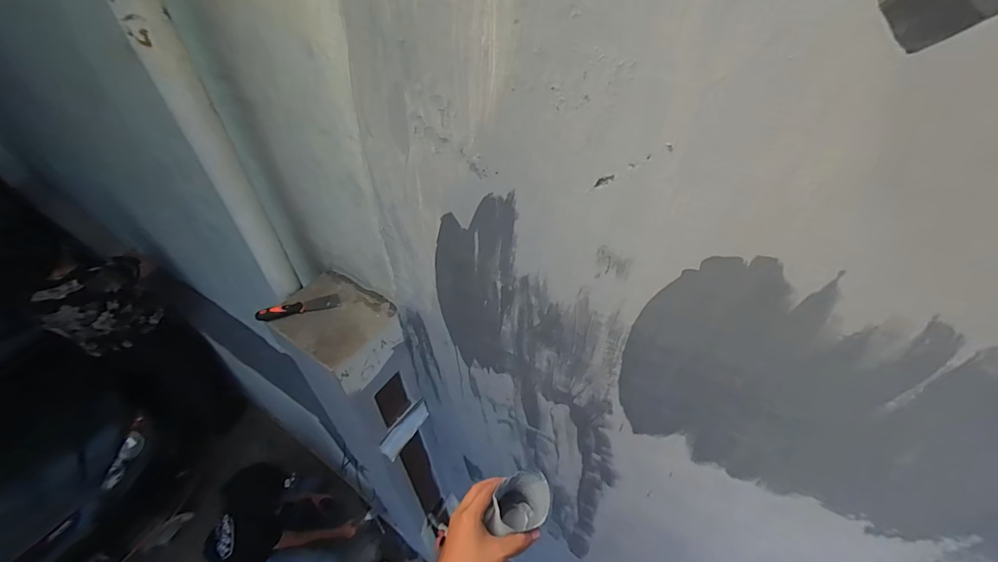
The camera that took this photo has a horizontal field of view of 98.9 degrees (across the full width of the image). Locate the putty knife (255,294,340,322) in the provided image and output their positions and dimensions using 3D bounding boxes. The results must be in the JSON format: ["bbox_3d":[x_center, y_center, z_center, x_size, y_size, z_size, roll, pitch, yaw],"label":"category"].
[{"bbox_3d":[-0.534,0.069,1.139,0.208,0.031,0.048,-17,46,-15],"label":"putty knife"}]

